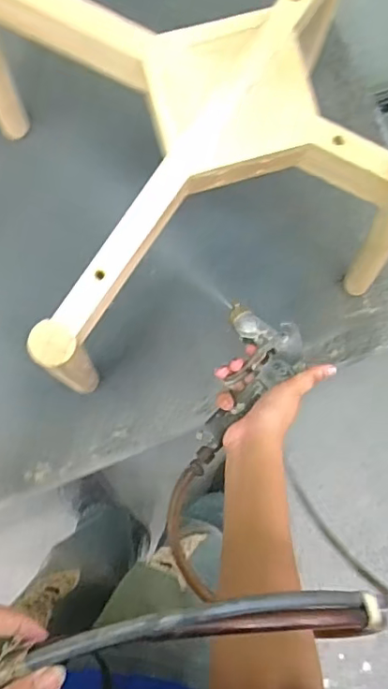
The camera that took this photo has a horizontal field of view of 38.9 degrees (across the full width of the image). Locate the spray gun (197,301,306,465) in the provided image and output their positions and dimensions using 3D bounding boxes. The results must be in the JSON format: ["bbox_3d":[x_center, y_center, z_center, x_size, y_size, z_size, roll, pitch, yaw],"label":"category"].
[{"bbox_3d":[0.066,0.048,0.605,0.089,0.037,0.182,7,62,17],"label":"spray gun"}]

